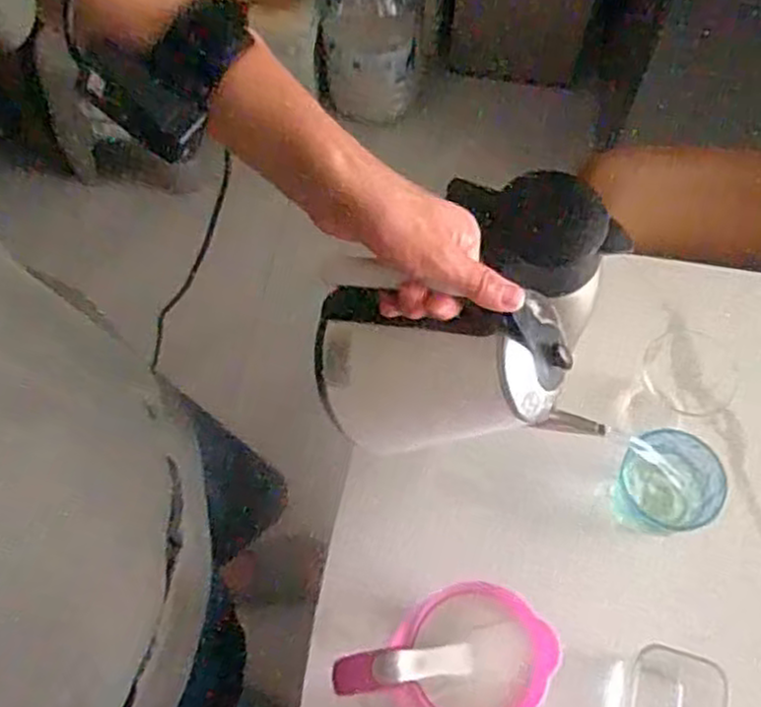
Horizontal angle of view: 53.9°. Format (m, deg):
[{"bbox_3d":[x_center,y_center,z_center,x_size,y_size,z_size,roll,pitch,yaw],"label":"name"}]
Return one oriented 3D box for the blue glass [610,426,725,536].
[{"bbox_3d":[0.257,0.124,0.671,0.077,0.089,0.078,-1,63,2],"label":"blue glass"}]

